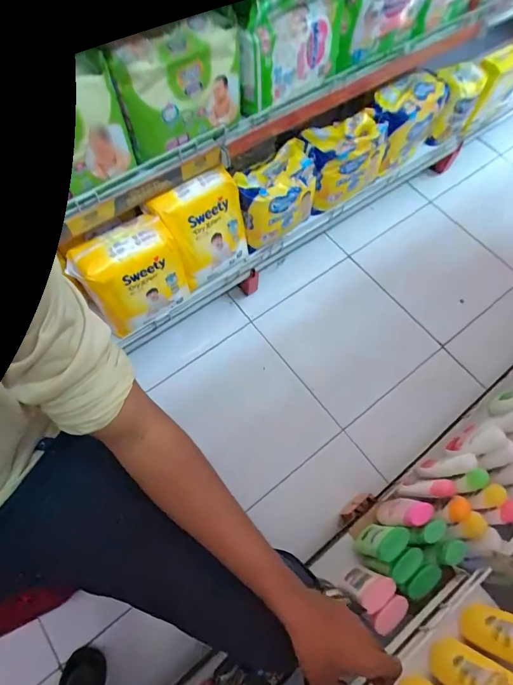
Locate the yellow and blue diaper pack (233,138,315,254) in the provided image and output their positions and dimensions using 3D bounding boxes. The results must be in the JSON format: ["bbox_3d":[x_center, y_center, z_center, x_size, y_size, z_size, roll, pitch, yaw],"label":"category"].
[{"bbox_3d":[0.047,-0.354,0.934,0.211,0.190,0.096,-36,72,-16],"label":"yellow and blue diaper pack"}]

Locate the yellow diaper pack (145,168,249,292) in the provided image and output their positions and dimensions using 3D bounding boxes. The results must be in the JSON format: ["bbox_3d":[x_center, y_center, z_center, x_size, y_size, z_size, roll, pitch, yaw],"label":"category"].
[{"bbox_3d":[-0.112,-0.246,0.864,0.185,0.231,0.090,-33,71,-15],"label":"yellow diaper pack"}]

